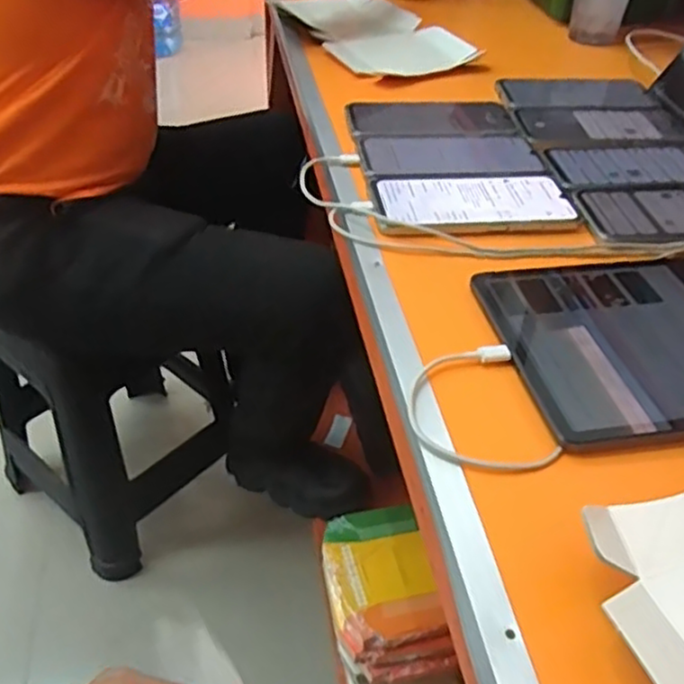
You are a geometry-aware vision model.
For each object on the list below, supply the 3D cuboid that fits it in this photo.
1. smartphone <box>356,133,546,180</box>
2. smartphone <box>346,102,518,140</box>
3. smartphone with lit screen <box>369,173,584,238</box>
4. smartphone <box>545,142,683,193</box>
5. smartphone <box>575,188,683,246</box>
[{"bbox_3d":[0.101,-0.174,0.635,0.165,0.004,0.086,-3,41,-6],"label":"smartphone"},{"bbox_3d":[0.091,-0.226,0.691,0.164,0.006,0.087,-1,42,-3],"label":"smartphone"},{"bbox_3d":[0.112,-0.119,0.574,0.169,0.006,0.087,-3,45,-7],"label":"smartphone with lit screen"},{"bbox_3d":[0.274,-0.166,0.636,0.158,0.015,0.087,-2,42,-5],"label":"smartphone"},{"bbox_3d":[0.289,-0.106,0.576,0.174,0.007,0.087,-2,43,-5],"label":"smartphone"}]

